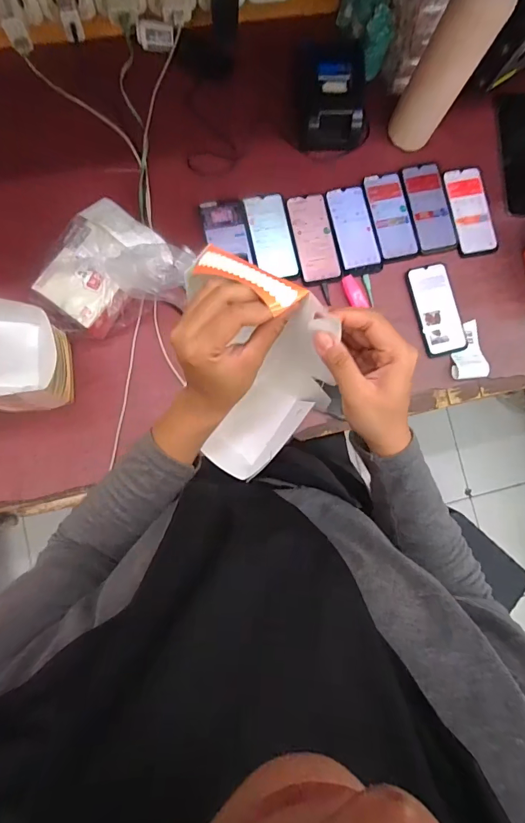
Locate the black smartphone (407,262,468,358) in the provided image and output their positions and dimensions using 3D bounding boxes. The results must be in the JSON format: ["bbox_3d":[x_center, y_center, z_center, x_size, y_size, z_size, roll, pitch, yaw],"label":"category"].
[{"bbox_3d":[0.322,-0.189,0.726,0.075,0.010,0.167,-14,85,-7],"label":"black smartphone"}]

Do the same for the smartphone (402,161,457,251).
[{"bbox_3d":[0.316,-0.383,0.750,0.081,0.013,0.163,-11,85,-7],"label":"smartphone"}]

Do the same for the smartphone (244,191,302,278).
[{"bbox_3d":[0.018,-0.315,0.718,0.075,0.015,0.151,-13,85,-7],"label":"smartphone"}]

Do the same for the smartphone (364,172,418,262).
[{"bbox_3d":[0.240,-0.363,0.743,0.073,0.008,0.162,-11,85,-7],"label":"smartphone"}]

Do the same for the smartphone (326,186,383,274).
[{"bbox_3d":[0.169,-0.333,0.733,0.077,0.007,0.164,-12,85,-7],"label":"smartphone"}]

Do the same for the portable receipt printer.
[{"bbox_3d":[0.123,-0.552,0.700,0.117,0.080,0.134,-5,85,-6],"label":"portable receipt printer"}]

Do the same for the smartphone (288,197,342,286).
[{"bbox_3d":[0.094,-0.313,0.719,0.073,0.006,0.158,-10,85,-6],"label":"smartphone"}]

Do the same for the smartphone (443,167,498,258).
[{"bbox_3d":[0.398,-0.381,0.760,0.081,0.012,0.167,-10,85,-6],"label":"smartphone"}]

